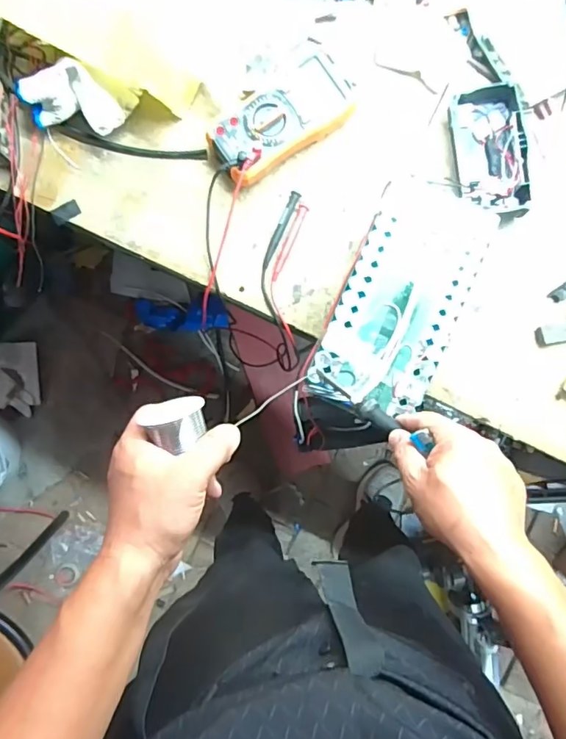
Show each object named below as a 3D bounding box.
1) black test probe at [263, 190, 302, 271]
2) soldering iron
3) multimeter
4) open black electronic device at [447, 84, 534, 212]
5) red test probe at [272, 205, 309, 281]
[{"bbox_3d":[-0.002,-0.171,0.626,0.014,0.009,0.098,23,89,-1],"label":"black test probe"},{"bbox_3d":[0.088,0.042,0.512,0.020,0.153,0.028,-53,133,-1],"label":"soldering iron"},{"bbox_3d":[-0.001,-0.291,0.605,0.171,0.049,0.080,-34,90,-2],"label":"multimeter"},{"bbox_3d":[0.246,-0.262,0.616,0.084,0.034,0.152,-6,90,-2],"label":"open black electronic device"},{"bbox_3d":[0.008,-0.152,0.619,0.012,0.006,0.097,22,89,-1],"label":"red test probe"}]

